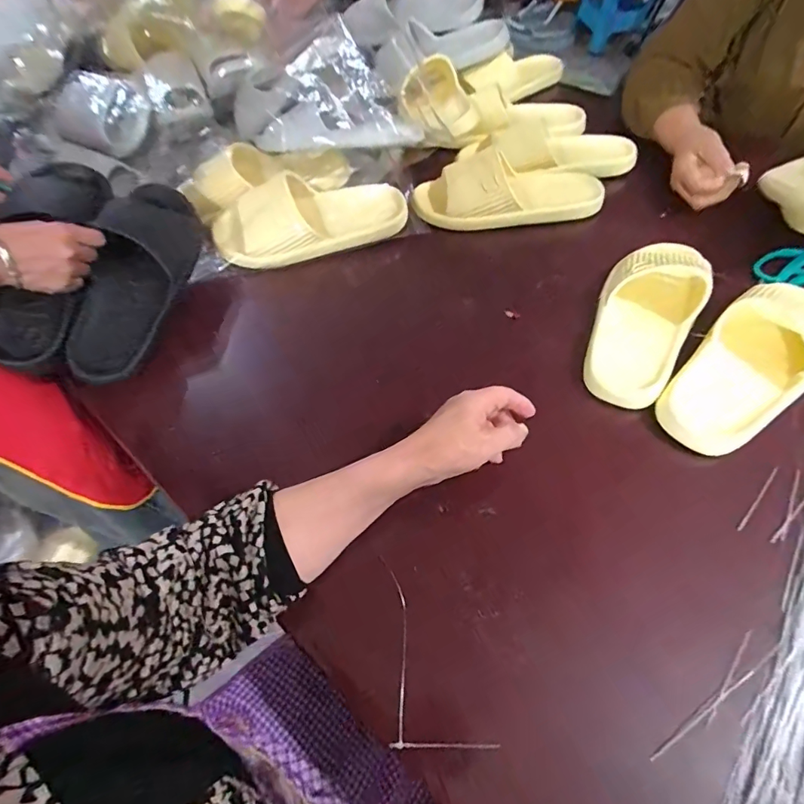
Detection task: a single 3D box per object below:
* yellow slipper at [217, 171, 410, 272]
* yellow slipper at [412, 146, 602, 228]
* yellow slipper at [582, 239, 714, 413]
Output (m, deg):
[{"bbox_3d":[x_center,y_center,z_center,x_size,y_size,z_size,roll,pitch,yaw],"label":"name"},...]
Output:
[{"bbox_3d":[-0.129,-0.257,0.626,0.262,0.077,0.094,-13,53,-5],"label":"yellow slipper"},{"bbox_3d":[0.151,-0.309,0.650,0.266,0.062,0.109,-6,53,0],"label":"yellow slipper"},{"bbox_3d":[0.266,-0.098,0.499,0.097,0.047,0.222,22,71,19],"label":"yellow slipper"}]

